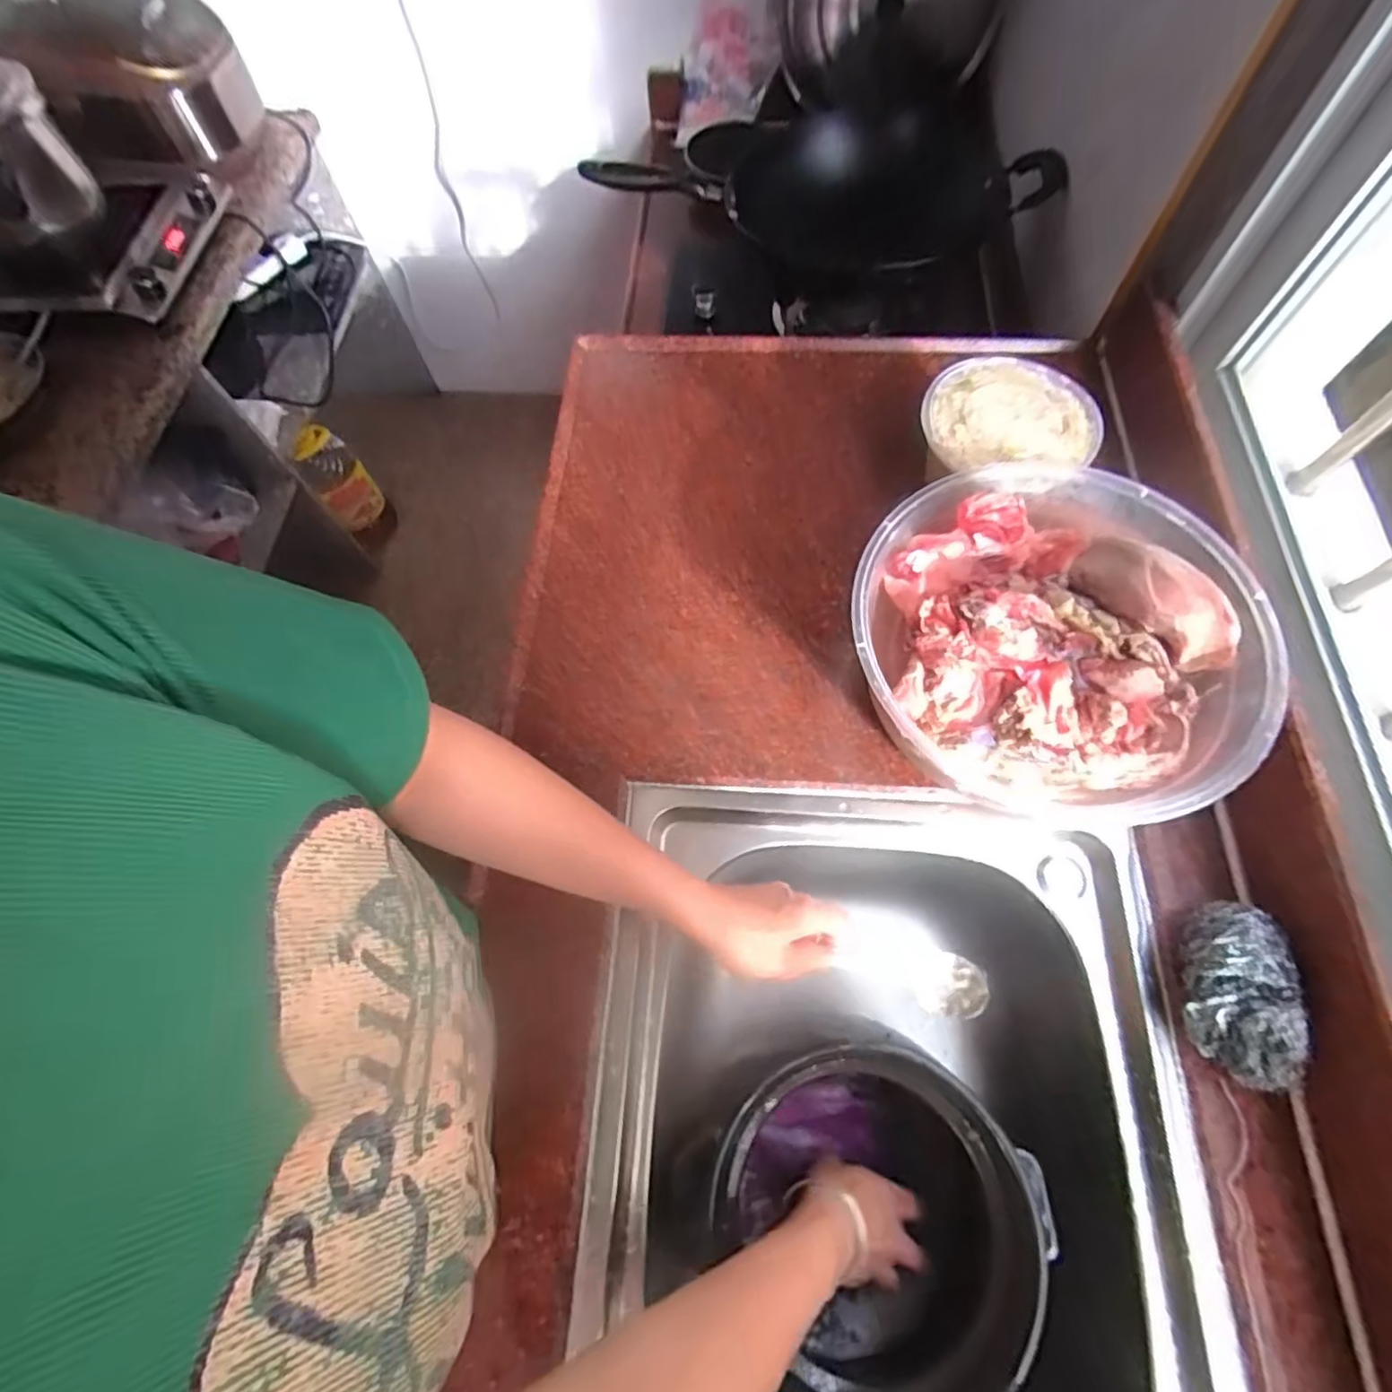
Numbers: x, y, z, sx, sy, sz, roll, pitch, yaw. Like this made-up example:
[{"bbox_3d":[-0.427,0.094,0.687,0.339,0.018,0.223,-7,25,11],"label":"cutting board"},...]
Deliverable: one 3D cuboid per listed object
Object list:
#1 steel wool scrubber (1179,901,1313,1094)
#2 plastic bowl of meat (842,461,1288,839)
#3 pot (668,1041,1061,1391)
[{"bbox_3d":[0.357,0.198,0.429,0.055,0.063,0.108,5,67,6],"label":"steel wool scrubber"},{"bbox_3d":[0.270,-0.048,0.499,0.274,0.116,0.262,-1,66,3],"label":"plastic bowl of meat"},{"bbox_3d":[0.125,0.377,0.489,0.202,0.174,0.189,-1,66,3],"label":"pot"}]

